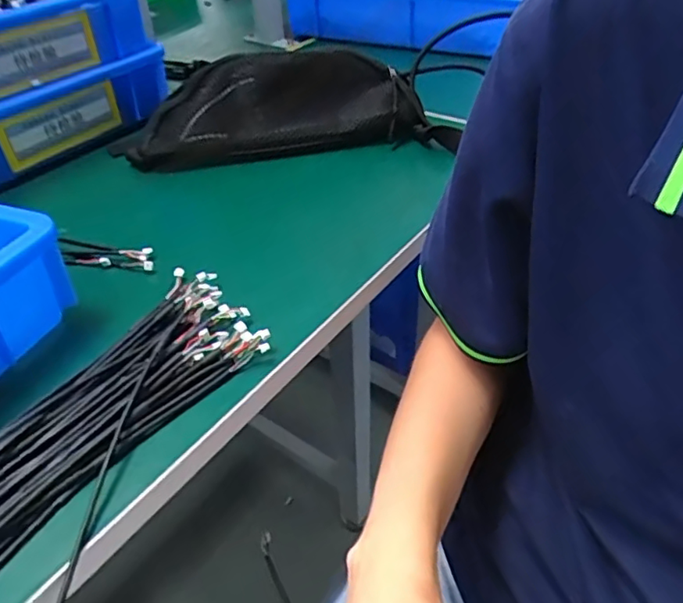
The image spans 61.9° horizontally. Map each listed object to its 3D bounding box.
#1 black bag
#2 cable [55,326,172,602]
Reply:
[{"bbox_3d":[-0.070,-0.191,0.562,0.306,0.088,0.084,-8,43,-11],"label":"black bag"},{"bbox_3d":[-0.124,0.104,0.285,0.013,0.023,0.242,4,41,6],"label":"cable"}]

